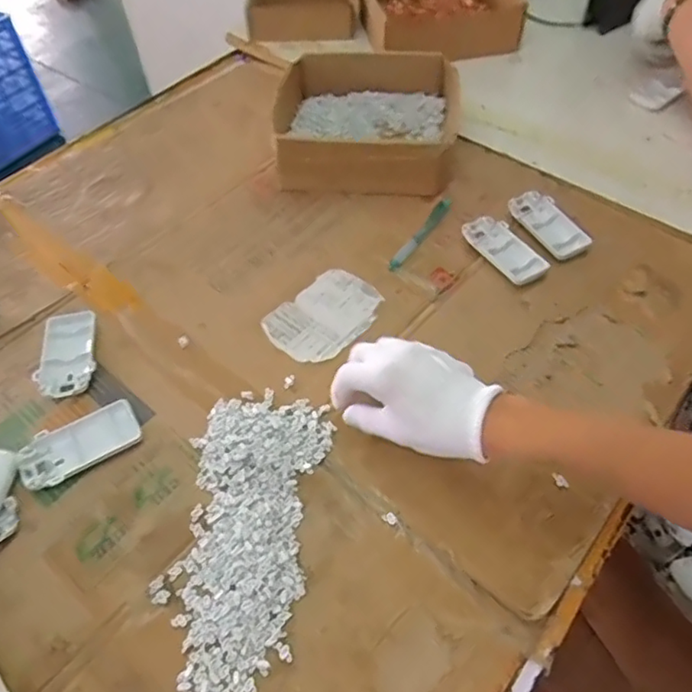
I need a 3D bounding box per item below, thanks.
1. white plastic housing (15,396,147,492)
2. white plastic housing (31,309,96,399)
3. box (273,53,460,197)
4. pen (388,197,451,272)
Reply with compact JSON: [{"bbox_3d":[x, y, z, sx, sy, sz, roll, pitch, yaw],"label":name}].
[{"bbox_3d":[-0.225,0.085,0.507,0.098,0.017,0.047,-31,58,-20],"label":"white plastic housing"},{"bbox_3d":[-0.262,0.008,0.563,0.047,0.018,0.091,-9,54,-5],"label":"white plastic housing"},{"bbox_3d":[0.024,-0.277,0.738,0.219,0.064,0.199,8,54,7],"label":"box"},{"bbox_3d":[0.084,-0.126,0.653,0.013,0.017,0.121,30,60,22],"label":"pen"}]

